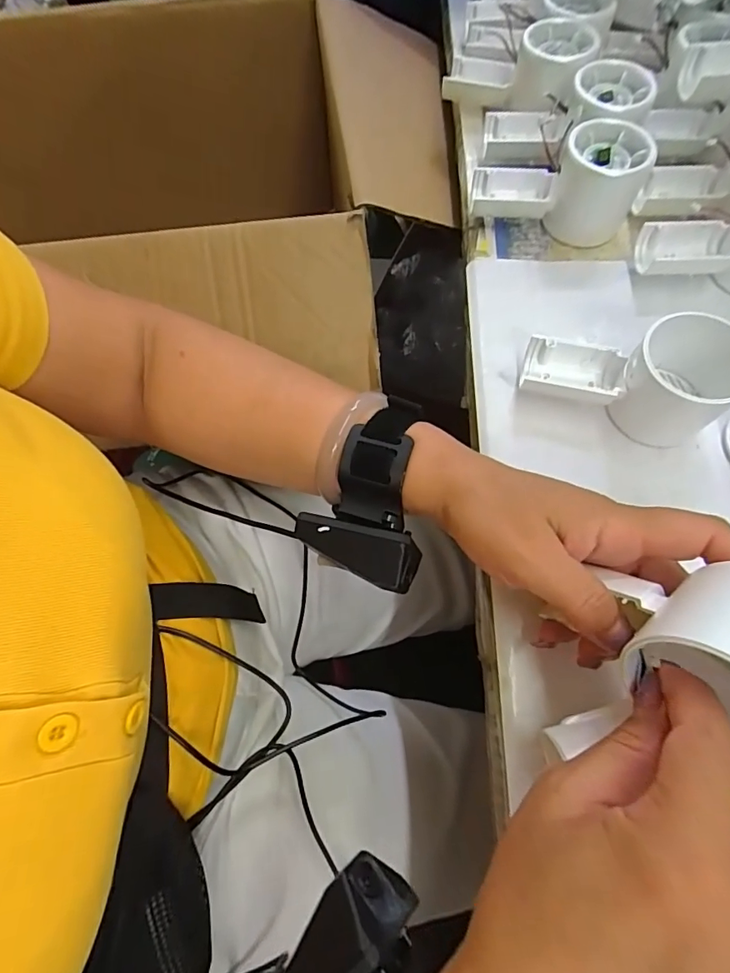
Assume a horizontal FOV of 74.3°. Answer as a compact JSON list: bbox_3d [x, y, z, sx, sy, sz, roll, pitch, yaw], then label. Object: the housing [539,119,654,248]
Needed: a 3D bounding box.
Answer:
[{"bbox_3d":[0.166,-0.215,0.345,0.054,0.057,0.052,-1,67,2],"label":"housing"}]

